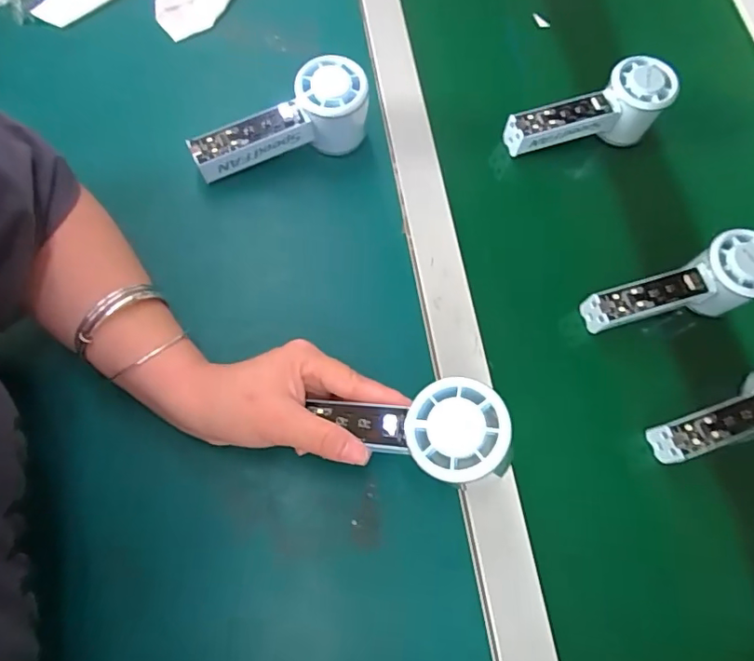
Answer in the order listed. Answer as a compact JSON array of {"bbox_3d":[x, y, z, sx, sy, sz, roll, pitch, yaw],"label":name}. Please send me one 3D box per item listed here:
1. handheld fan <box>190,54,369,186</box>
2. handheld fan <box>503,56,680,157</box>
[{"bbox_3d":[-0.081,-0.173,0.447,0.152,0.063,0.056,-17,73,-11],"label":"handheld fan"},{"bbox_3d":[0.195,-0.198,0.492,0.150,0.057,0.053,-19,74,-11],"label":"handheld fan"}]

